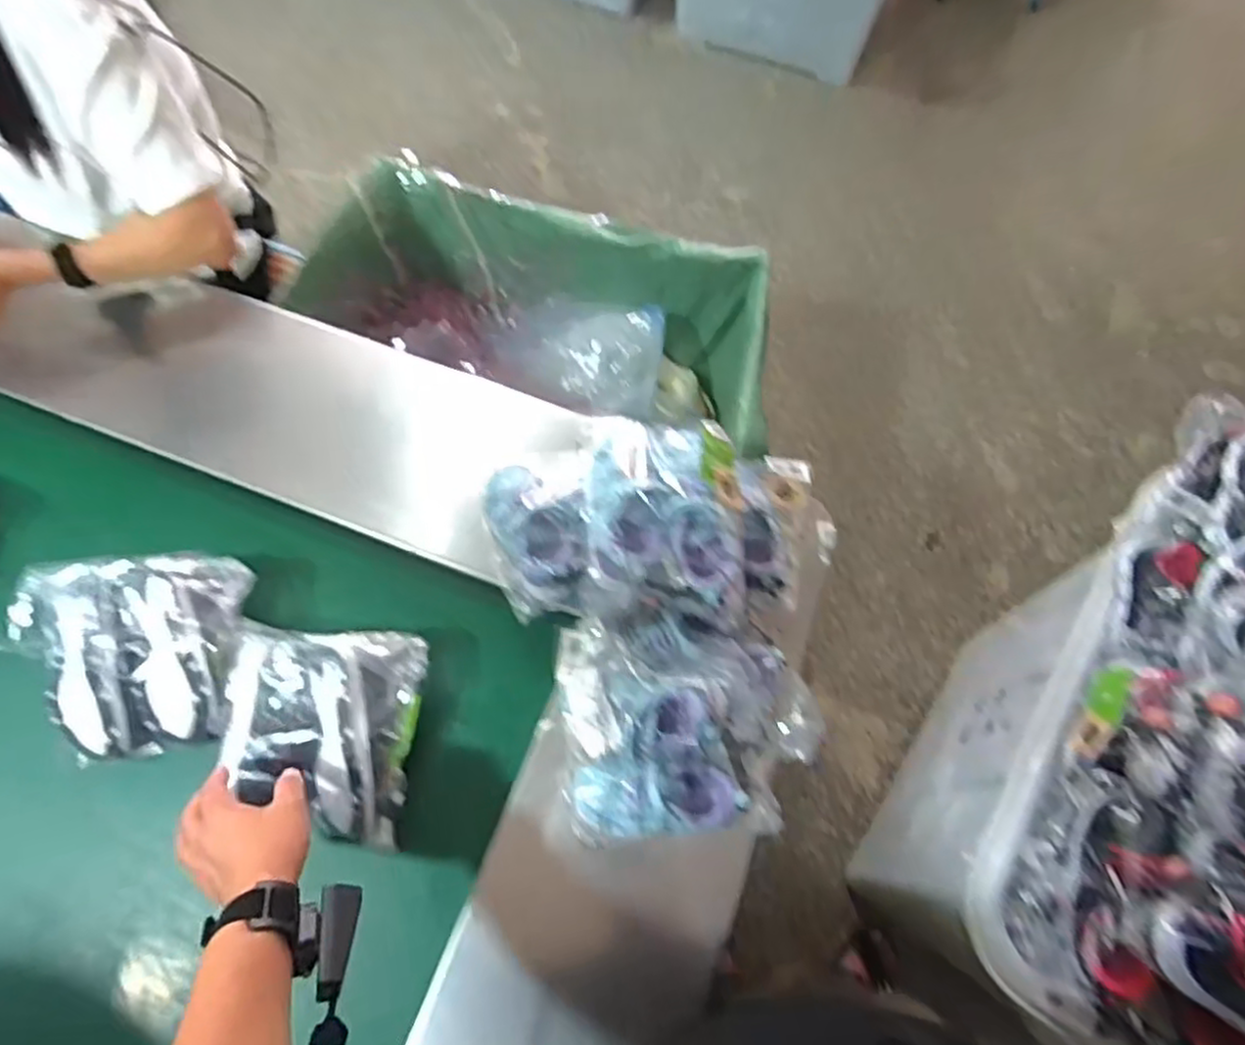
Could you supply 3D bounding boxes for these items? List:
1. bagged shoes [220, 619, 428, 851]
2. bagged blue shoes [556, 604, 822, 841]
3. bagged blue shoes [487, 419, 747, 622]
[{"bbox_3d":[-0.308,0.206,0.710,0.184,0.063,0.198,6,67,0],"label":"bagged shoes"},{"bbox_3d":[0.068,0.190,0.702,0.257,0.103,0.220,-3,67,-4],"label":"bagged blue shoes"},{"bbox_3d":[-0.012,-0.004,0.761,0.285,0.142,0.204,4,67,-1],"label":"bagged blue shoes"}]

